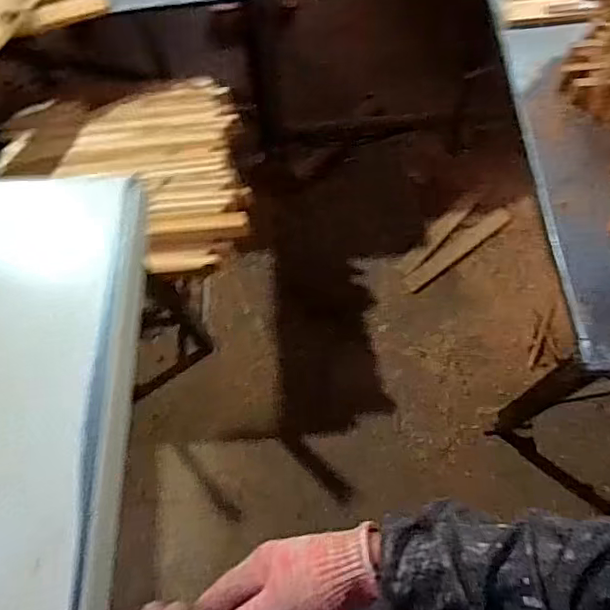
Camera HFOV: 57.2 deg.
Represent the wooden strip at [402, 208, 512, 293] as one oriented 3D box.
[{"bbox_3d":[0.439,-0.160,1.610,0.359,0.011,0.055,-36,70,-6],"label":"wooden strip"}]

